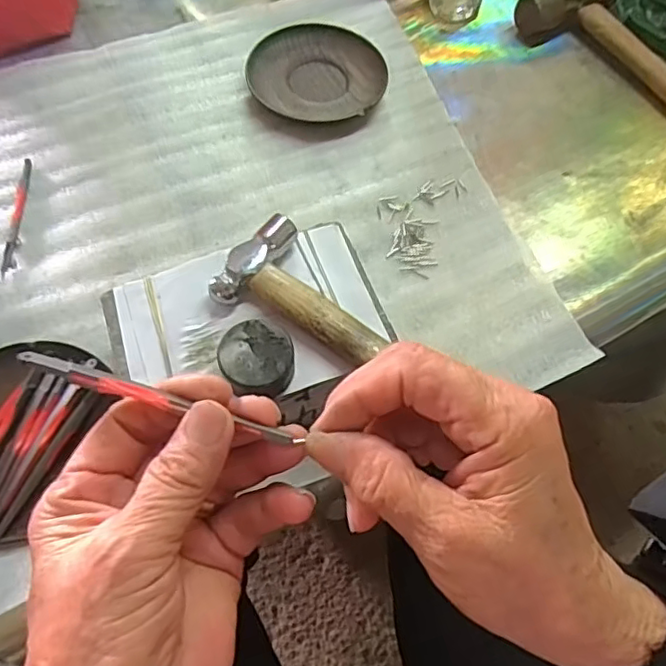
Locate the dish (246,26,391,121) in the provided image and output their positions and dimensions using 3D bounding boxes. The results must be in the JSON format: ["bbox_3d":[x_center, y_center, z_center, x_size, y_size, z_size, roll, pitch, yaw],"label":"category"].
[{"bbox_3d":[-0.013,-0.217,0.503,0.111,0.016,0.099,-1,61,-3],"label":"dish"}]

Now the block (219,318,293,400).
[{"bbox_3d":[-0.039,0.015,0.308,0.037,0.020,0.037,1,61,-2],"label":"block"}]

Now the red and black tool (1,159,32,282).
[{"bbox_3d":[-0.222,-0.082,0.425,0.009,0.004,0.105,-5,60,-5],"label":"red and black tool"}]

